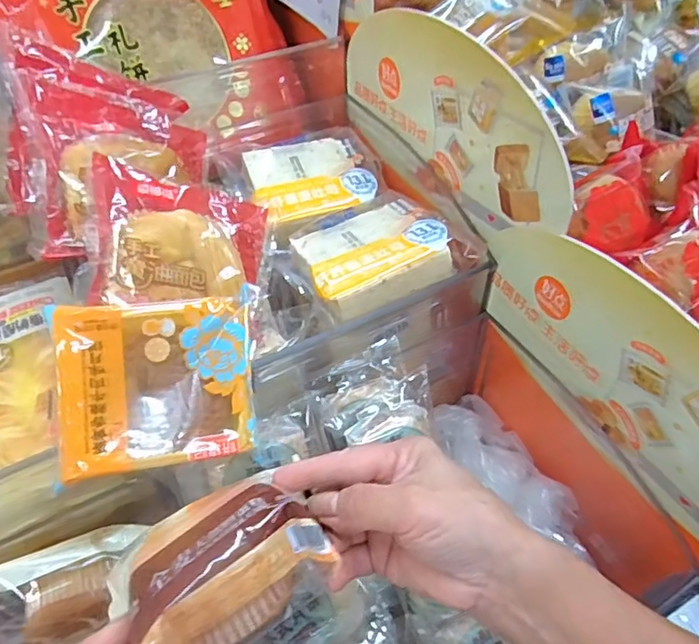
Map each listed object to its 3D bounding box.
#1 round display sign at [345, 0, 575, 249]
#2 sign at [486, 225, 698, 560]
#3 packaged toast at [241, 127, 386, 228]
[{"bbox_3d":[0.073,-0.170,0.451,0.005,0.126,0.281,-24,51,-19],"label":"round display sign"},{"bbox_3d":[0.191,0.043,0.385,0.007,0.155,0.273,-24,51,-20],"label":"sign"},{"bbox_3d":[-0.032,-0.138,0.525,0.135,0.030,0.111,-24,51,-20],"label":"packaged toast"}]

